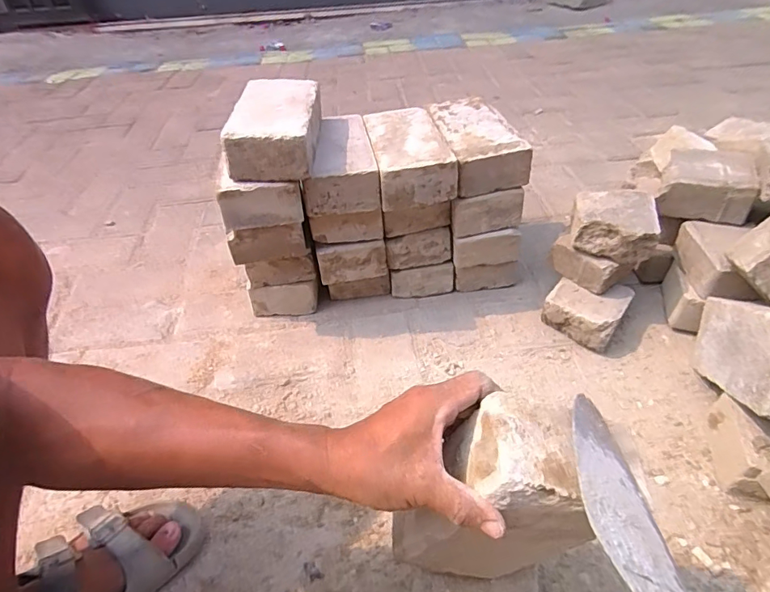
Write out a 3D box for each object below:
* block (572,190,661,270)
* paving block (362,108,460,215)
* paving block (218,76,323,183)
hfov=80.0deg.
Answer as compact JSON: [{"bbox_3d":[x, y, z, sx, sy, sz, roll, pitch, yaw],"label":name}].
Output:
[{"bbox_3d":[0.325,-0.102,0.655,0.106,0.065,0.089,10,44,14],"label":"block"},{"bbox_3d":[0.032,-0.209,0.682,0.104,0.066,0.188,-8,42,-5],"label":"paving block"},{"bbox_3d":[-0.146,-0.236,0.633,0.107,0.062,0.199,-2,42,1],"label":"paving block"}]

